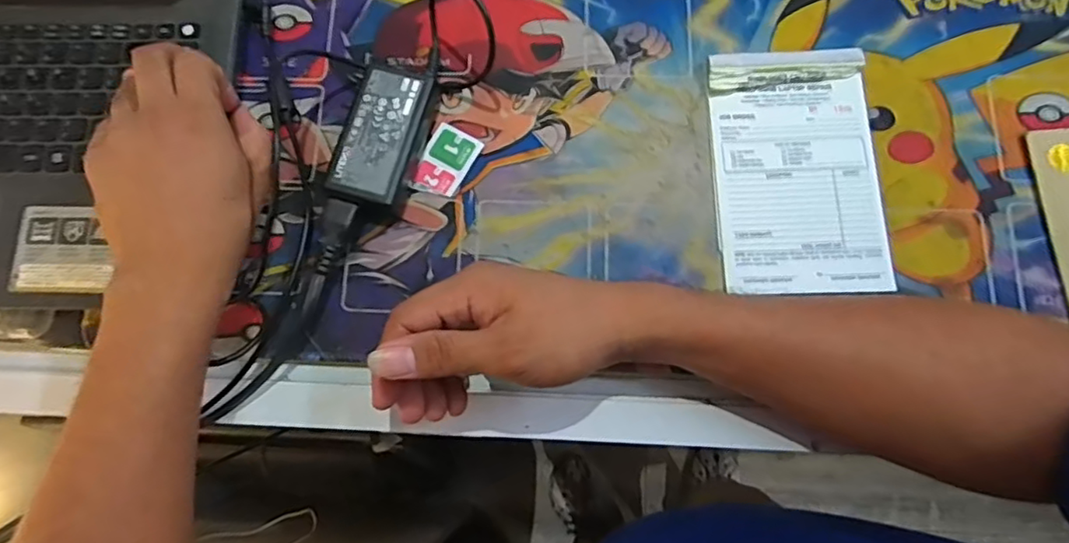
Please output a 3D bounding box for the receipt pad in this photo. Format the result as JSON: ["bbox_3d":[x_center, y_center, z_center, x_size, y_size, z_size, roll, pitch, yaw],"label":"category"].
[{"bbox_3d":[0.172,-0.067,0.398,0.105,0.013,0.164,-1,76,0],"label":"receipt pad"}]

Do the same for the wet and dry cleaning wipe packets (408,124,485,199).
[{"bbox_3d":[-0.060,-0.073,0.408,0.034,0.004,0.048,30,78,7],"label":"wet and dry cleaning wipe packets"}]

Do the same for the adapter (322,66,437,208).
[{"bbox_3d":[-0.098,-0.086,0.400,0.047,0.027,0.091,16,77,4],"label":"adapter"}]

